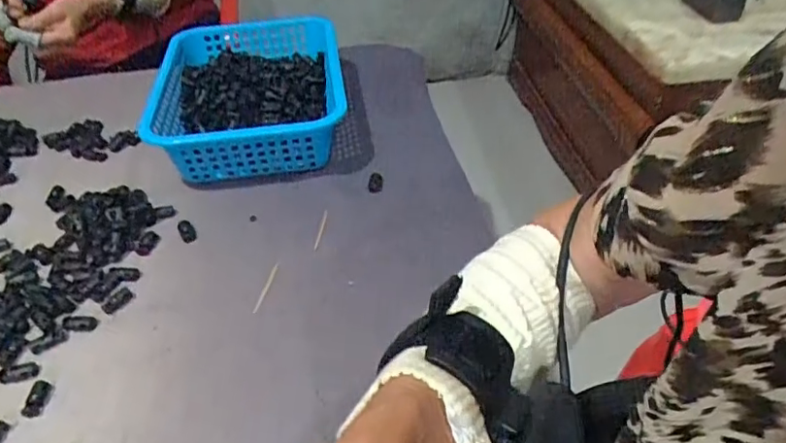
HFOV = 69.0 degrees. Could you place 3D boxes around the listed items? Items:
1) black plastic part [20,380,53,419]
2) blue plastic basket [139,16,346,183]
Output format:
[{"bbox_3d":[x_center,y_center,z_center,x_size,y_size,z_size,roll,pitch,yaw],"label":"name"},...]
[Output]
[{"bbox_3d":[-0.278,0.137,0.445,0.014,0.007,0.029,-1,41,1],"label":"black plastic part"},{"bbox_3d":[-0.175,-0.165,0.724,0.208,0.094,0.297,-6,41,-6],"label":"blue plastic basket"}]

